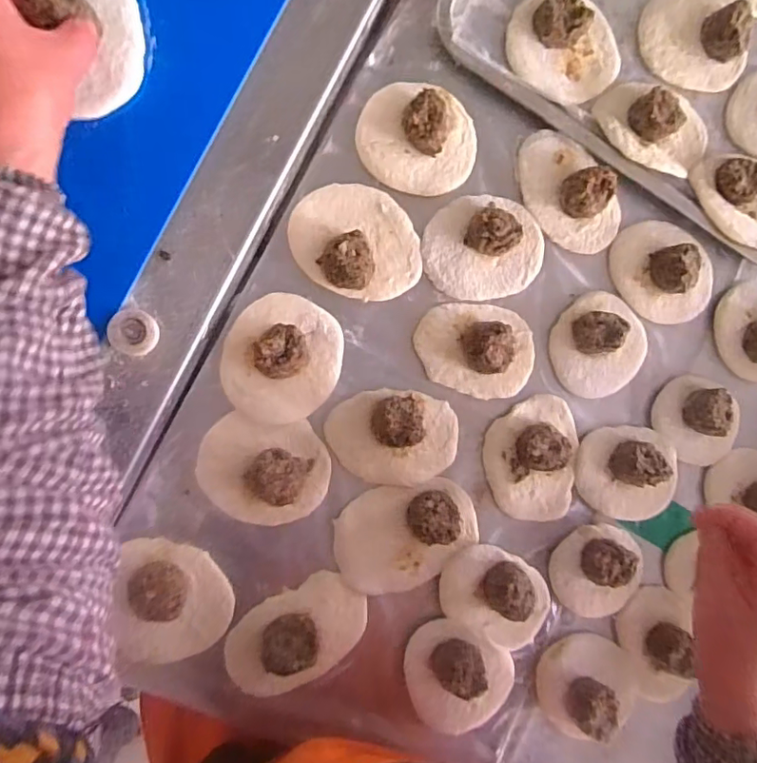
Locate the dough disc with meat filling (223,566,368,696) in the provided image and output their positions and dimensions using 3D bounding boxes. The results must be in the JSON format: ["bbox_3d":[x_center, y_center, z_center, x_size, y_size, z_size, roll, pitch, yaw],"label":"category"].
[{"bbox_3d":[-0.059,0.194,0.409,0.103,0.031,0.066,-27,95,-10],"label":"dough disc with meat filling"}]

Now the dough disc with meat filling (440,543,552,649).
[{"bbox_3d":[0.099,0.176,0.439,0.102,0.024,0.066,32,84,-9],"label":"dough disc with meat filling"}]

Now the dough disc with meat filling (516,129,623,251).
[{"bbox_3d":[0.163,-0.161,0.455,0.070,0.028,0.110,-41,97,-8],"label":"dough disc with meat filling"}]

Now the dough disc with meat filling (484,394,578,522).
[{"bbox_3d":[0.135,0.068,0.453,0.083,0.027,0.100,-14,93,-11],"label":"dough disc with meat filling"}]

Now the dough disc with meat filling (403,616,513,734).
[{"bbox_3d":[0.068,0.239,0.432,0.080,0.025,0.092,-31,96,-9],"label":"dough disc with meat filling"}]

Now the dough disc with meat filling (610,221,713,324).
[{"bbox_3d":[0.257,-0.098,0.473,0.086,0.029,0.091,0,90,-11],"label":"dough disc with meat filling"}]

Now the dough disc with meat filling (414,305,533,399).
[{"bbox_3d":[0.084,-0.028,0.439,0.100,0.025,0.075,19,86,-10],"label":"dough disc with meat filling"}]

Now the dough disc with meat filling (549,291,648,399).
[{"bbox_3d":[0.193,-0.031,0.463,0.087,0.032,0.084,0,90,-11],"label":"dough disc with meat filling"}]

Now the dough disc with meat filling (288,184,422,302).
[{"bbox_3d":[-0.014,-0.111,0.421,0.106,0.024,0.084,18,87,-11],"label":"dough disc with meat filling"}]

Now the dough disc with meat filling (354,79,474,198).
[{"bbox_3d":[0.033,-0.196,0.434,0.097,0.027,0.084,13,88,-11],"label":"dough disc with meat filling"}]

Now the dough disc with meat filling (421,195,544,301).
[{"bbox_3d":[0.090,-0.112,0.443,0.102,0.030,0.082,-10,92,-11],"label":"dough disc with meat filling"}]

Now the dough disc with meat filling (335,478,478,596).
[{"bbox_3d":[0.025,0.125,0.430,0.114,0.024,0.082,-7,91,-11],"label":"dough disc with meat filling"}]

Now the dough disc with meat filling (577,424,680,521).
[{"bbox_3d":[0.222,0.081,0.471,0.096,0.034,0.079,10,88,-11],"label":"dough disc with meat filling"}]

